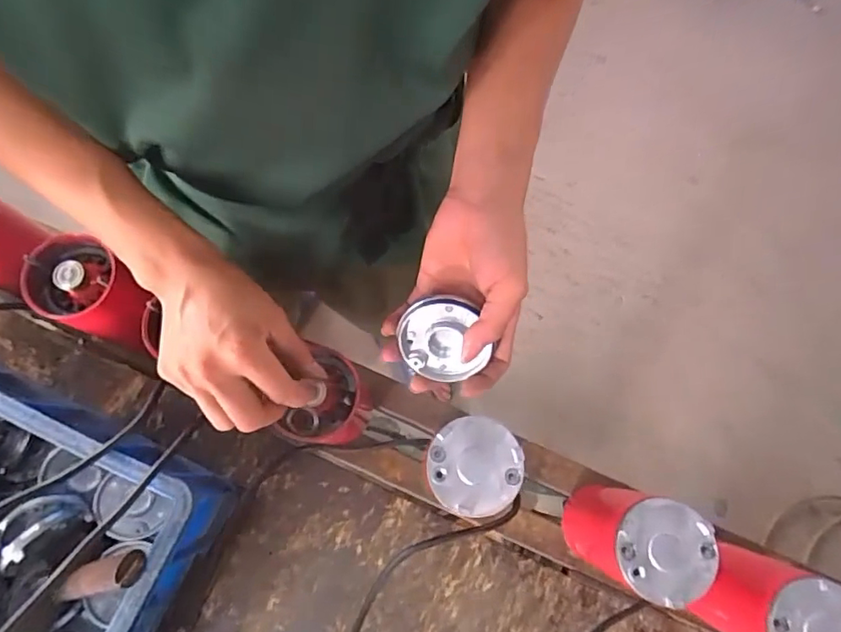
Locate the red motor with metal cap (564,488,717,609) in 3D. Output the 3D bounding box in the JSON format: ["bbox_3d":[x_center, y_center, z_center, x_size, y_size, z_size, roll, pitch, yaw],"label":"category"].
[{"bbox_3d":[0.184,0.196,0.479,0.070,0.176,0.075,10,75,1],"label":"red motor with metal cap"}]

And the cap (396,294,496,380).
[{"bbox_3d":[0.017,0.019,0.416,0.063,0.009,0.066,-10,111,19],"label":"cap"}]

